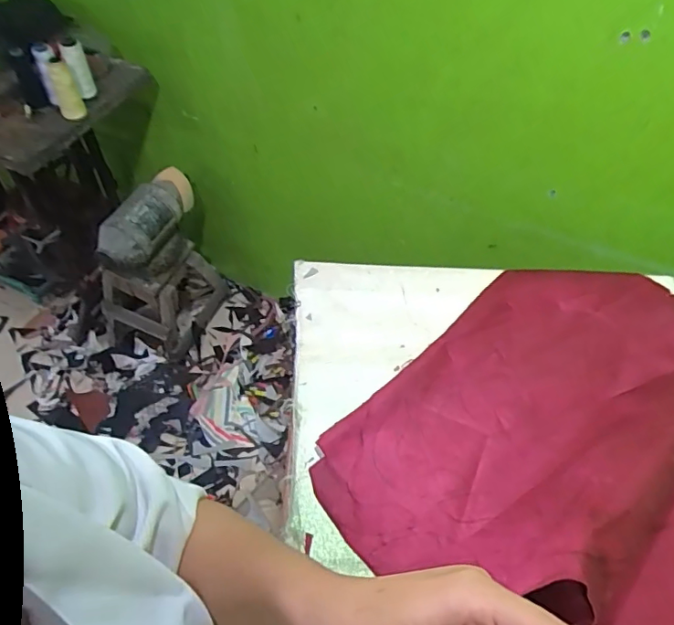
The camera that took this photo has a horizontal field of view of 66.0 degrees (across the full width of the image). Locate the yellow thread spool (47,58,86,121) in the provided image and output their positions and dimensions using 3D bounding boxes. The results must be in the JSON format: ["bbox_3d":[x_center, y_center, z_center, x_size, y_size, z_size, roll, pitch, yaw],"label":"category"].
[{"bbox_3d":[-0.514,-0.424,0.979,0.044,0.107,0.040,-21,57,-18],"label":"yellow thread spool"}]

